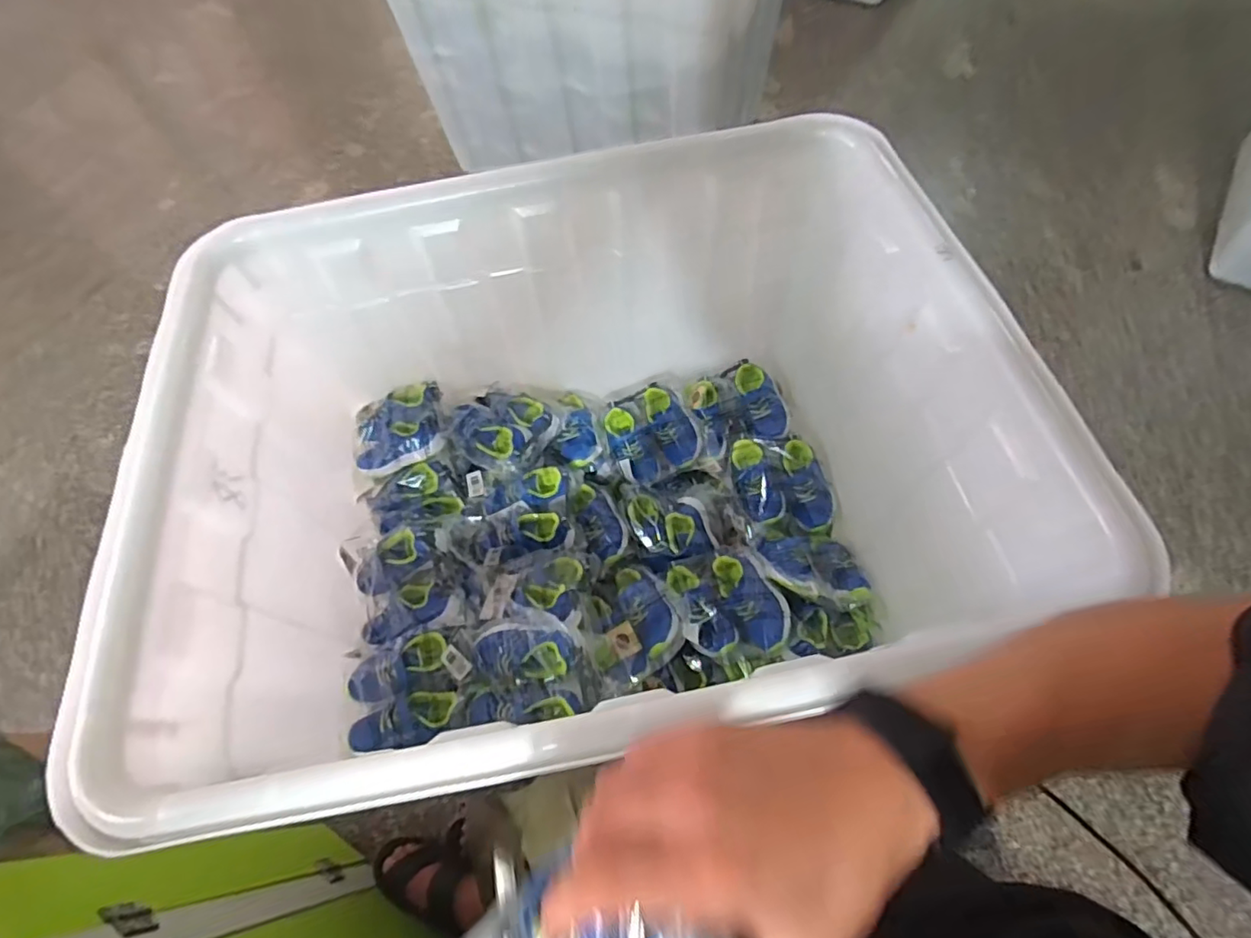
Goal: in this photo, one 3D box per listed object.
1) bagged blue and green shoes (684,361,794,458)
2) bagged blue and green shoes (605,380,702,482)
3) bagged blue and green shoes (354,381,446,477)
[{"bbox_3d":[0.214,-0.114,1.113,0.173,0.069,0.173,-2,62,3],"label":"bagged blue and green shoes"},{"bbox_3d":[0.048,-0.068,1.107,0.168,0.070,0.159,-24,63,-9],"label":"bagged blue and green shoes"},{"bbox_3d":[-0.404,-0.074,1.040,0.164,0.057,0.158,-15,62,-4],"label":"bagged blue and green shoes"}]

